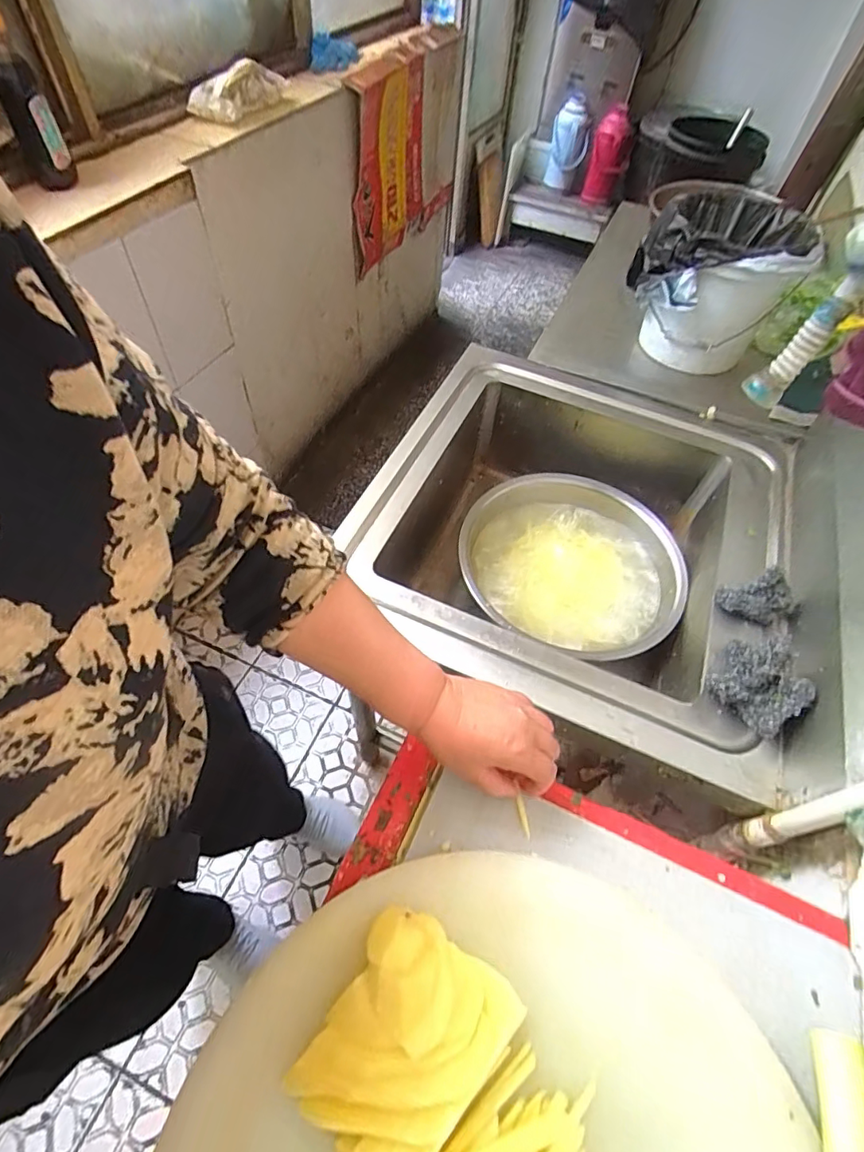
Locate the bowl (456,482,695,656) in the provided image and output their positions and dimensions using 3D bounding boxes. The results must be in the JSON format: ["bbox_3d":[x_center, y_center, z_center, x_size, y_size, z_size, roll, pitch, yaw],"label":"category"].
[{"bbox_3d":[0.224,-0.028,0.839,0.326,0.109,0.306,-3,48,3],"label":"bowl"}]

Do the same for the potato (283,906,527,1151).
[{"bbox_3d":[-0.019,0.295,0.327,0.102,0.031,0.127,25,55,25],"label":"potato"}]

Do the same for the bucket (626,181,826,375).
[{"bbox_3d":[0.475,-0.495,0.896,0.243,0.215,0.245,8,50,13],"label":"bucket"}]

